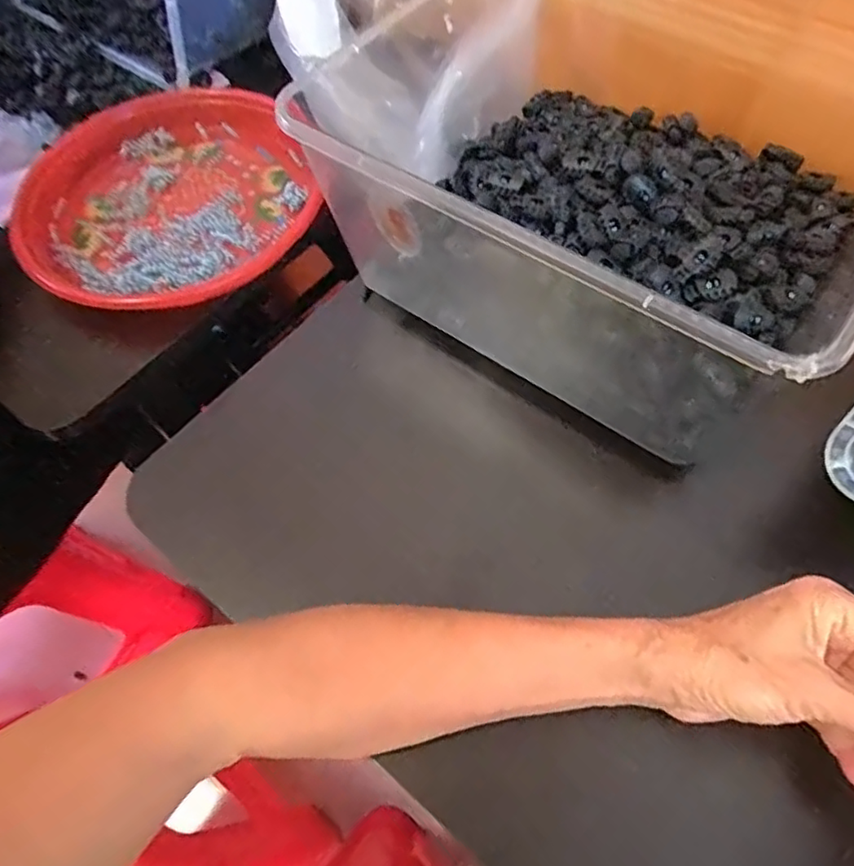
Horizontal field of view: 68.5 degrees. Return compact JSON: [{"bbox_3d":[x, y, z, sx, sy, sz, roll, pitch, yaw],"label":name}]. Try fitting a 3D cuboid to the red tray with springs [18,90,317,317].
[{"bbox_3d":[-0.209,-0.191,0.499,0.233,0.046,0.253,-25,62,-10],"label":"red tray with springs"}]

